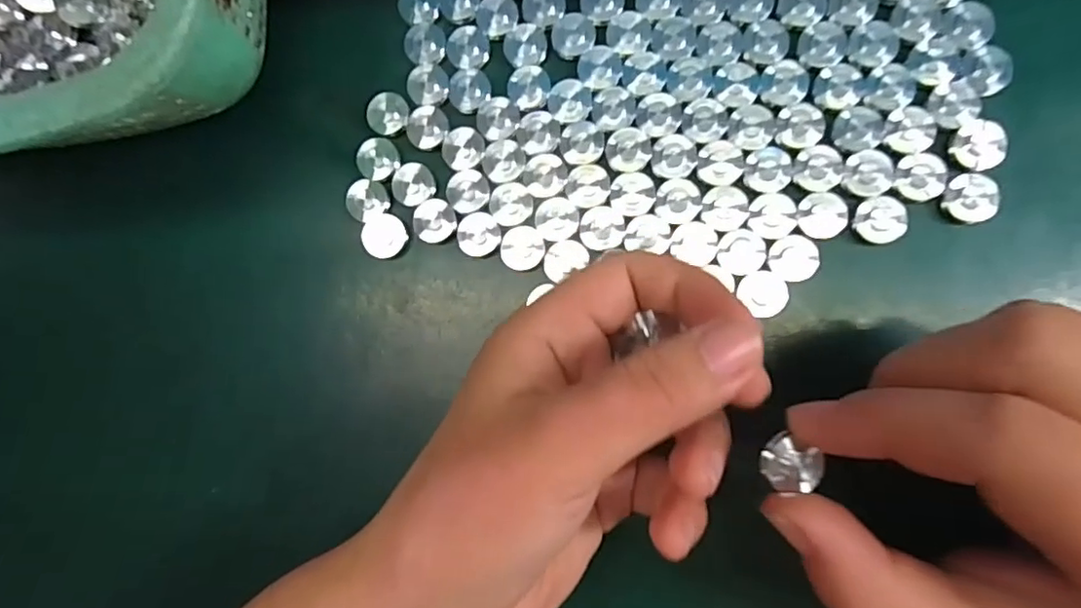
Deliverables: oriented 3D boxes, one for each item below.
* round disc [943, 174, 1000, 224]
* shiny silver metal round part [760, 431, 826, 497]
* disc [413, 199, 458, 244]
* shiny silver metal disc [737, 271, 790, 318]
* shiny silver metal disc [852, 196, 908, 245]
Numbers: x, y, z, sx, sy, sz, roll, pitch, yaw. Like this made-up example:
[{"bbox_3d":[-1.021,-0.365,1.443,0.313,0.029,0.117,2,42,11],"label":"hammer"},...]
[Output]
[{"bbox_3d":[0.137,-0.034,0.189,0.015,0.004,0.015,0,87,6],"label":"round disc"},{"bbox_3d":[0.061,0.039,0.142,0.015,0.004,0.013,21,89,7],"label":"shiny silver metal round part"},{"bbox_3d":[-0.038,-0.030,0.214,0.015,0.005,0.015,0,87,6],"label":"disc"},{"bbox_3d":[0.073,-0.003,0.193,0.014,0.004,0.015,0,87,6],"label":"shiny silver metal disc"},{"bbox_3d":[0.109,-0.027,0.190,0.015,0.004,0.015,0,87,6],"label":"shiny silver metal disc"}]

